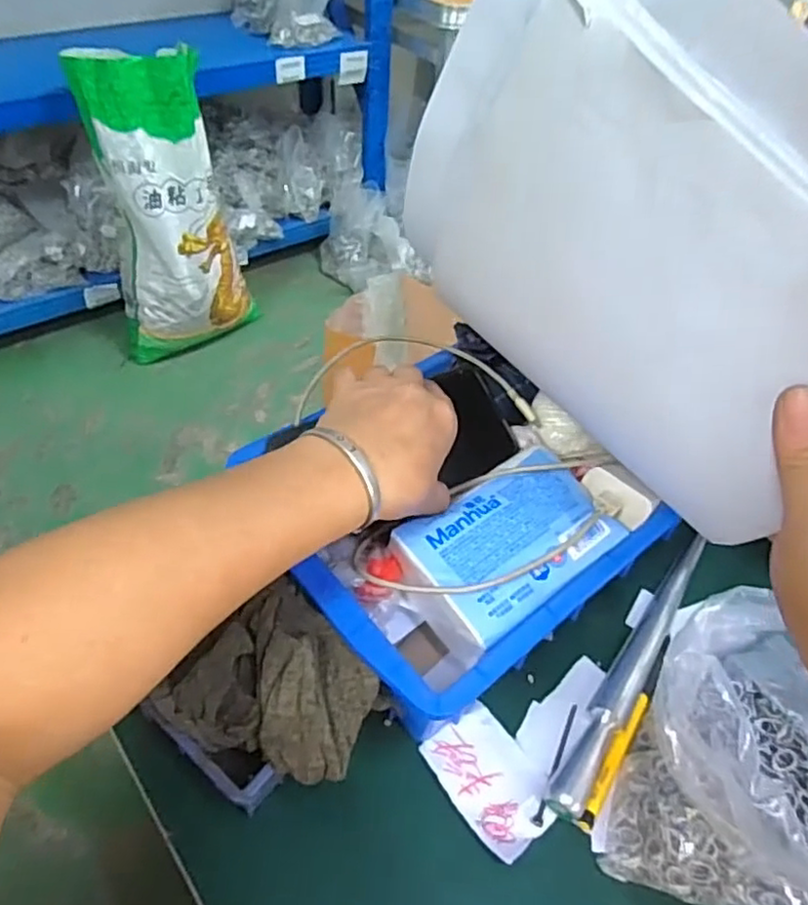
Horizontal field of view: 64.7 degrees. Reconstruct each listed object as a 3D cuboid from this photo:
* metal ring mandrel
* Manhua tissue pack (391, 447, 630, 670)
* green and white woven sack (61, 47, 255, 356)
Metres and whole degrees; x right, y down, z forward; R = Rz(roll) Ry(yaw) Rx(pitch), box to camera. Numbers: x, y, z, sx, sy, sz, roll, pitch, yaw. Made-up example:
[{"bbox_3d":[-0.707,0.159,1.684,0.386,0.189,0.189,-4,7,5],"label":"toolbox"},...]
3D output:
[{"bbox_3d":[0.152,0.134,0.417,0.022,0.019,0.226,31,52,21],"label":"metal ring mandrel"},{"bbox_3d":[0.061,0.056,0.384,0.127,0.044,0.083,-29,56,-28],"label":"Manhua tissue pack"},{"bbox_3d":[-0.527,-0.525,1.449,0.298,0.636,0.157,-10,50,-14],"label":"green and white woven sack"}]

